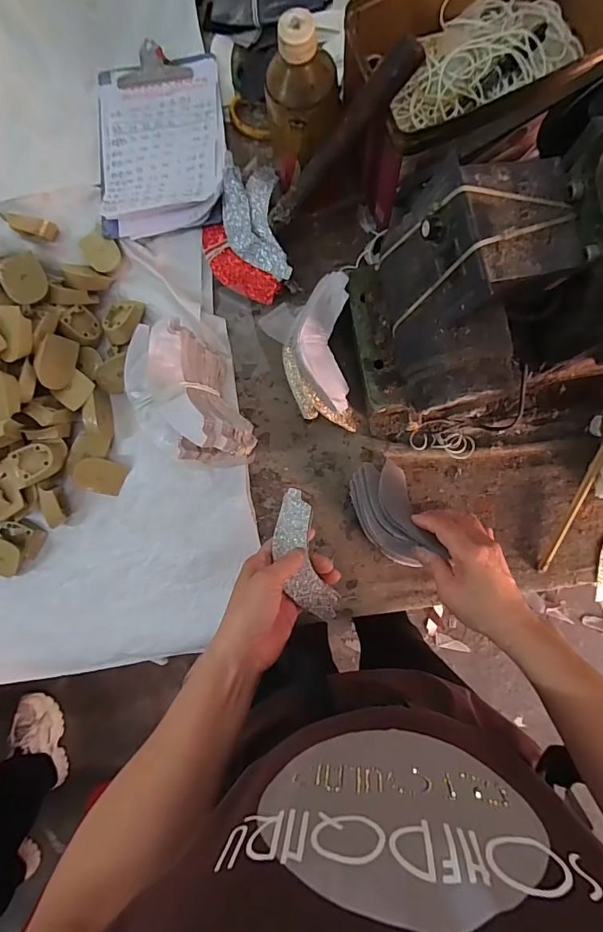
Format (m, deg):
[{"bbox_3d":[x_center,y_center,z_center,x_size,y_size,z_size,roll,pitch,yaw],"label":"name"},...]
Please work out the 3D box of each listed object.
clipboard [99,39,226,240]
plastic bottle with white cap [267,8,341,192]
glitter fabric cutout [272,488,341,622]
[{"bbox_3d":[-0.168,-0.382,0.526,0.152,0.021,0.221,-6,80,7],"label":"clipboard"},{"bbox_3d":[0.000,-0.333,0.439,0.073,0.181,0.062,-31,87,2],"label":"plastic bottle with white cap"},{"bbox_3d":[0.002,0.088,0.430,0.041,0.024,0.128,-15,86,5],"label":"glitter fabric cutout"}]

